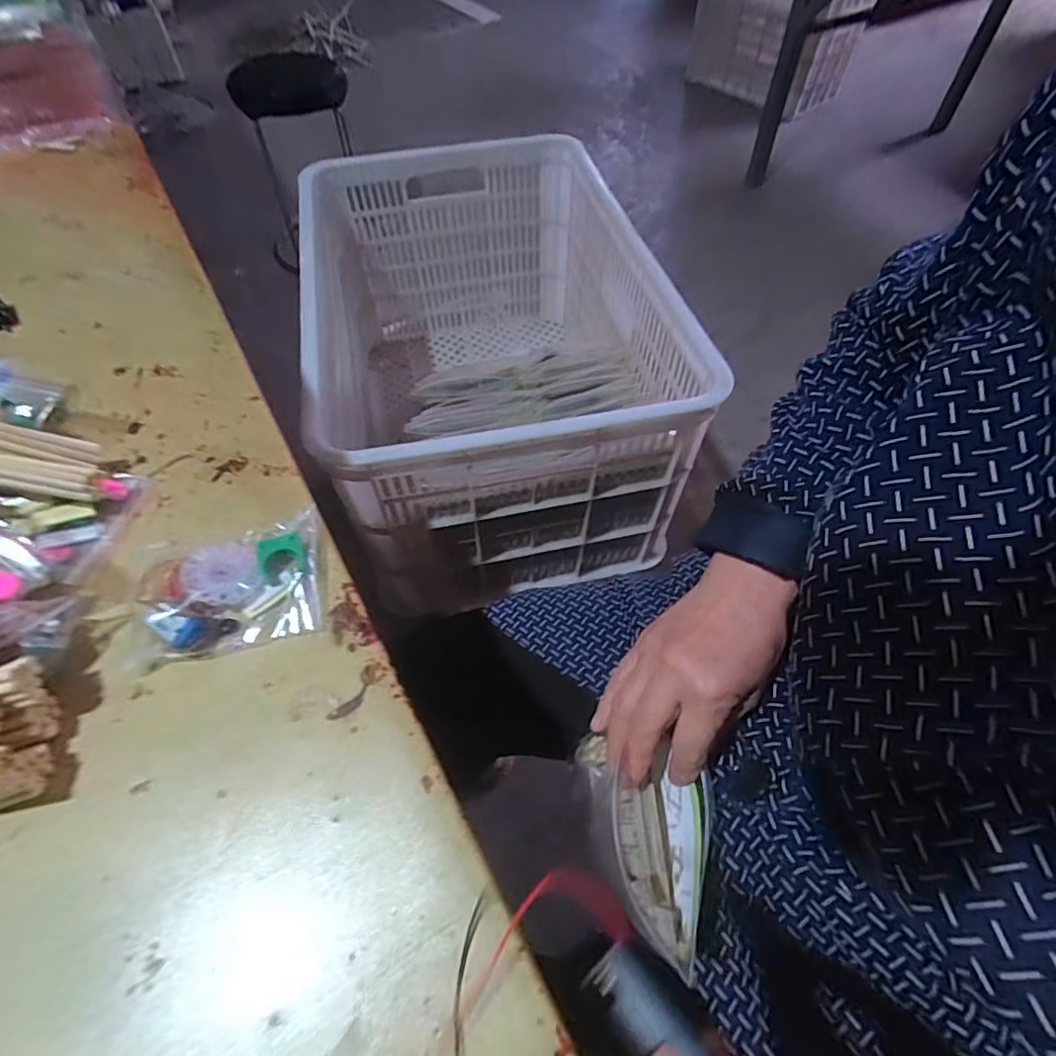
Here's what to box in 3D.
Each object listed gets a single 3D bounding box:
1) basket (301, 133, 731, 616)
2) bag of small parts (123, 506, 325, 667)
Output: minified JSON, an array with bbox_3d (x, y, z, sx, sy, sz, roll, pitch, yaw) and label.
[{"bbox_3d":[-0.058,-0.241,0.804,0.401,0.316,0.601,-11,57,-6],"label":"basket"},{"bbox_3d":[-0.167,0.028,0.309,0.103,0.022,0.078,-14,58,-8],"label":"bag of small parts"}]

